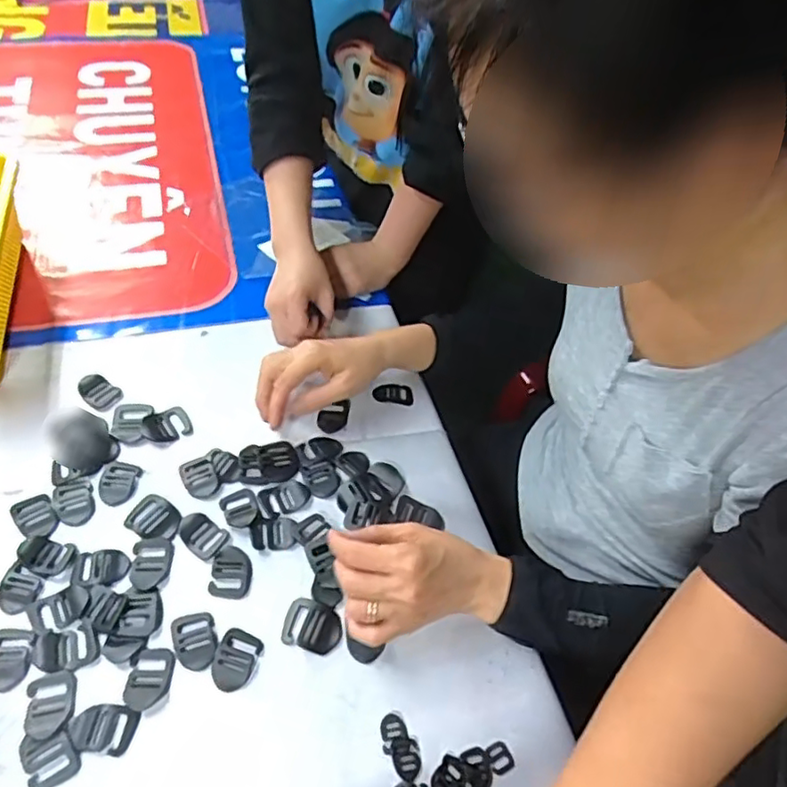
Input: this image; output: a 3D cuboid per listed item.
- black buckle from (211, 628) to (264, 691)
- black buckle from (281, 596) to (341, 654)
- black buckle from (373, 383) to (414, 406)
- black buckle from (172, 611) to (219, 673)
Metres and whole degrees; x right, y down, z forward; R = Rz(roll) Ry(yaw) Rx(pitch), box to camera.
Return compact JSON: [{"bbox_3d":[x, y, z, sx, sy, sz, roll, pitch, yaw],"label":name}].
[{"bbox_3d":[-0.118,0.199,0.471,0.029,0.004,0.041,16,50,7],"label":"black buckle"},{"bbox_3d":[-0.063,0.182,0.495,0.044,0.004,0.036,14,50,5],"label":"black buckle"},{"bbox_3d":[0.000,0.000,0.659,0.041,0.004,0.024,7,50,-1],"label":"black buckle"},{"bbox_3d":[-0.151,0.187,0.478,0.030,0.004,0.043,-16,54,-19],"label":"black buckle"}]

